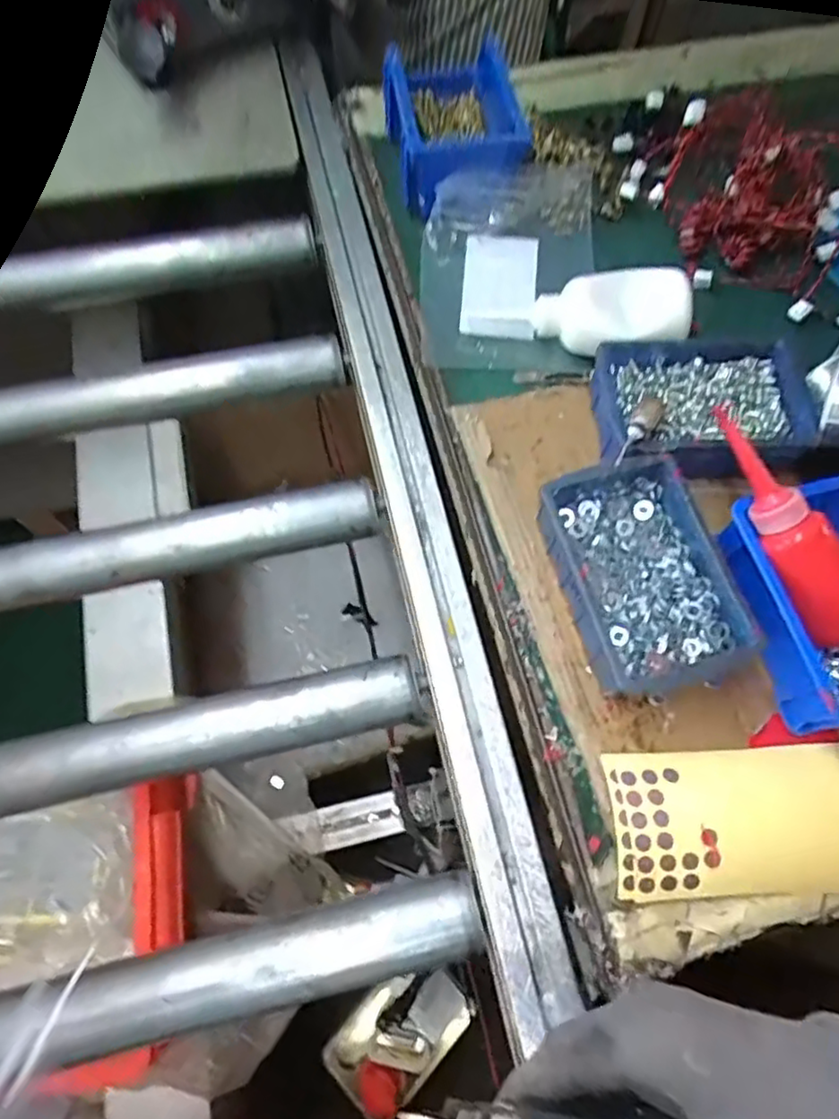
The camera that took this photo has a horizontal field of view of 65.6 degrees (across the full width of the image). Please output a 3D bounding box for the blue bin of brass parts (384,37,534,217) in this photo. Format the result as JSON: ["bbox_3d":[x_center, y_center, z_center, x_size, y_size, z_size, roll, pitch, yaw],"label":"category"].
[{"bbox_3d":[0.030,-0.382,0.584,0.106,0.091,0.165,-7,68,-5],"label":"blue bin of brass parts"}]

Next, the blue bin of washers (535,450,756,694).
[{"bbox_3d":[0.143,0.012,0.423,0.102,0.068,0.150,-14,68,-7],"label":"blue bin of washers"}]

